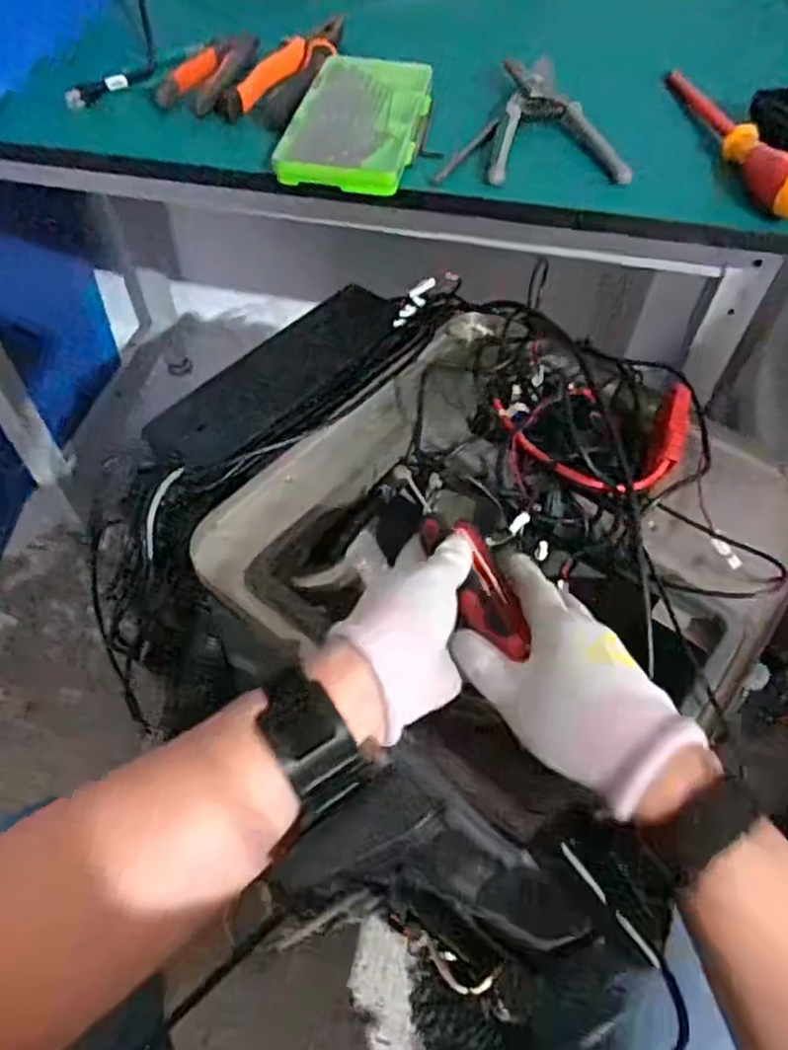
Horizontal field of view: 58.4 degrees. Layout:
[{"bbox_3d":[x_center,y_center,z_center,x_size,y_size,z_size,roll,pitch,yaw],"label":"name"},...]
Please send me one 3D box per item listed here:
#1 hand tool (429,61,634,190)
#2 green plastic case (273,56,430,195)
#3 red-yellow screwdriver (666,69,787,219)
[{"bbox_3d":[0.118,-0.337,0.590,0.143,0.030,0.167,7,54,3],"label":"hand tool"},{"bbox_3d":[-0.027,-0.334,0.582,0.099,0.024,0.179,9,54,5],"label":"green plastic case"},{"bbox_3d":[0.274,-0.317,0.566,0.034,0.027,0.218,-7,55,-6],"label":"red-yellow screwdriver"}]

